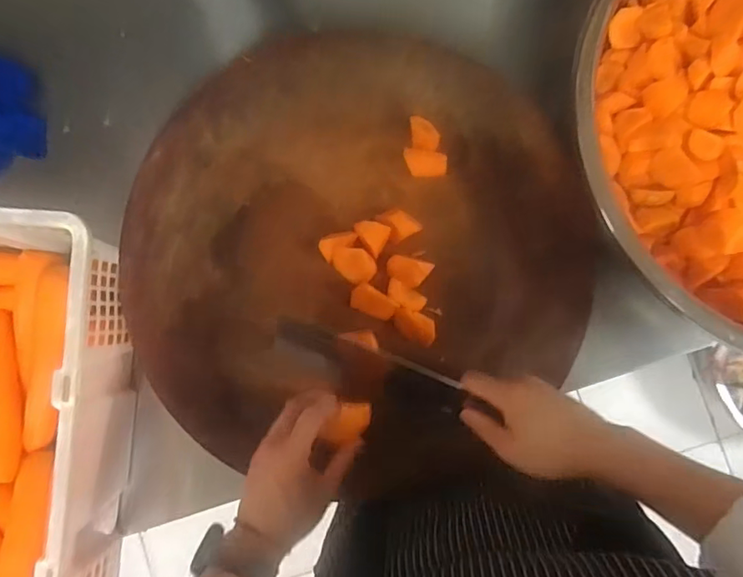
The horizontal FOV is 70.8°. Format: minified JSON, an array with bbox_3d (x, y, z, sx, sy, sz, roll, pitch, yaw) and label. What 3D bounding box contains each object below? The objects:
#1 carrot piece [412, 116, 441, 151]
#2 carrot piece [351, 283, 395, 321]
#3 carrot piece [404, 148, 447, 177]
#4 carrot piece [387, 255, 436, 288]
[{"bbox_3d":[0.055,-0.158,0.537,0.030,0.011,0.033,5,86,2],"label":"carrot piece"},{"bbox_3d":[0.002,0.014,0.528,0.045,0.018,0.026,24,87,3],"label":"carrot piece"},{"bbox_3d":[0.055,-0.127,0.533,0.043,0.015,0.026,5,86,2],"label":"carrot piece"},{"bbox_3d":[0.038,-0.016,0.530,0.044,0.027,0.027,13,87,2],"label":"carrot piece"}]

